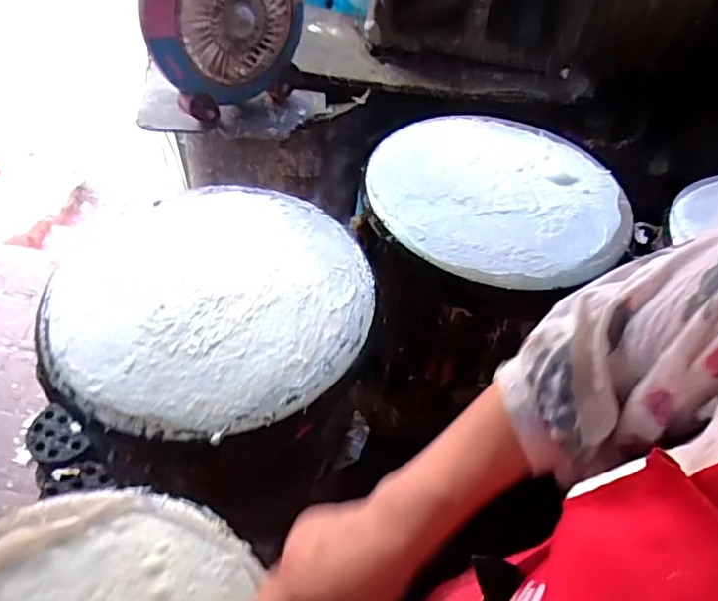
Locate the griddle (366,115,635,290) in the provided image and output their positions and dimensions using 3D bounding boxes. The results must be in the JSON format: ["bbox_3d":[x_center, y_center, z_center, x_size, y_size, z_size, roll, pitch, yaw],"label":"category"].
[{"bbox_3d":[0.213,-0.163,0.824,0.384,0.044,0.384,2,51,-3],"label":"griddle"}]

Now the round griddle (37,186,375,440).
[{"bbox_3d":[-0.170,-0.014,0.656,0.361,0.026,0.352,2,51,-3],"label":"round griddle"}]

